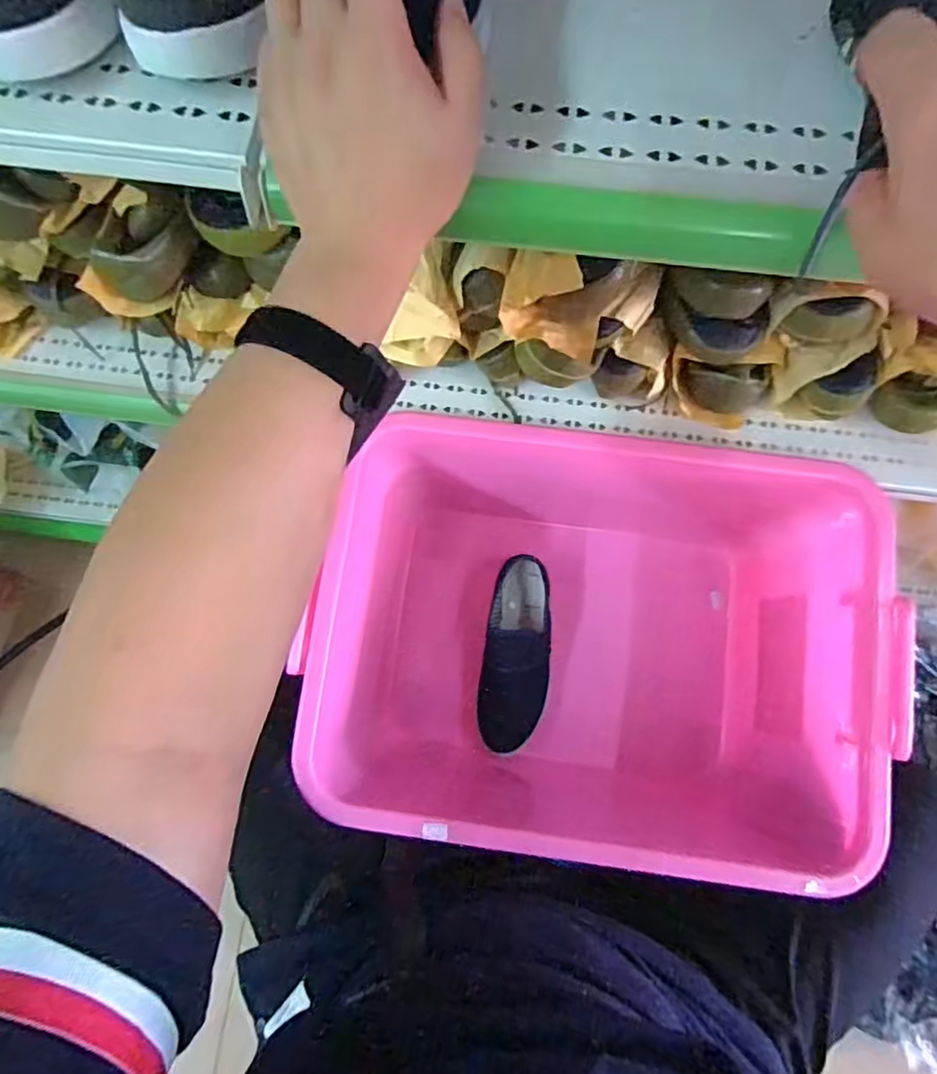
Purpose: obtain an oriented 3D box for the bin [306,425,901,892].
[{"bbox_3d":[0.132,0.120,0.725,0.538,0.320,0.451,8,75,3],"label":"bin"}]

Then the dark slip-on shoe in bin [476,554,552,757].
[{"bbox_3d":[0.066,0.159,0.830,0.088,0.067,0.254,8,75,3],"label":"dark slip-on shoe in bin"}]

